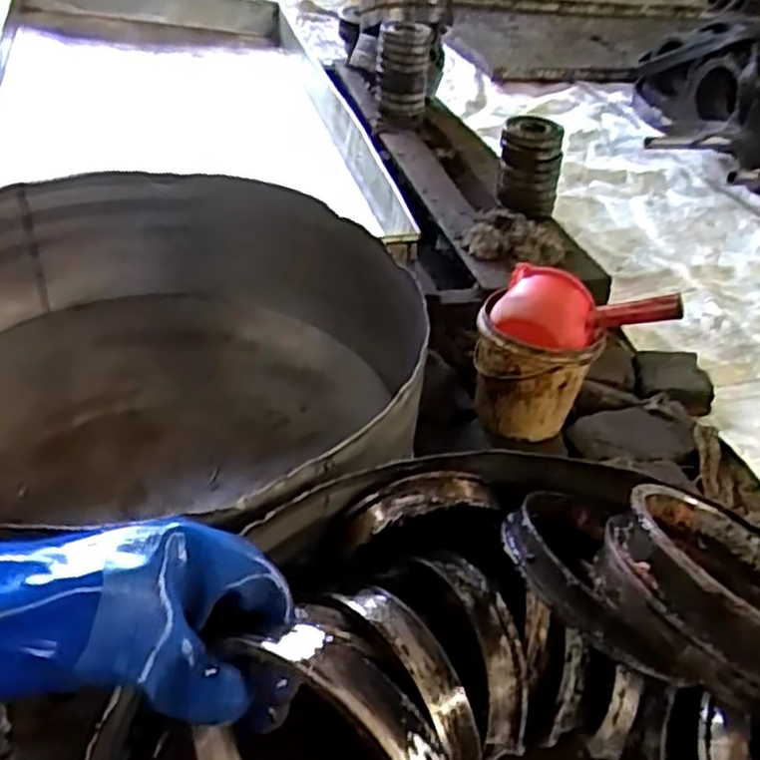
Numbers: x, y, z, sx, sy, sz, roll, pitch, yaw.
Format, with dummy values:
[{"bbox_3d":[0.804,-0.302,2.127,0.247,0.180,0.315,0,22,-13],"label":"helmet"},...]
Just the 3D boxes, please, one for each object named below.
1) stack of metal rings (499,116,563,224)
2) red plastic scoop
[{"bbox_3d":[0.297,-0.422,1.526,0.119,0.171,0.104,11,39,4],"label":"stack of metal rings"},{"bbox_3d":[0.281,-0.095,1.057,0.238,0.069,0.117,5,39,-3],"label":"red plastic scoop"}]

